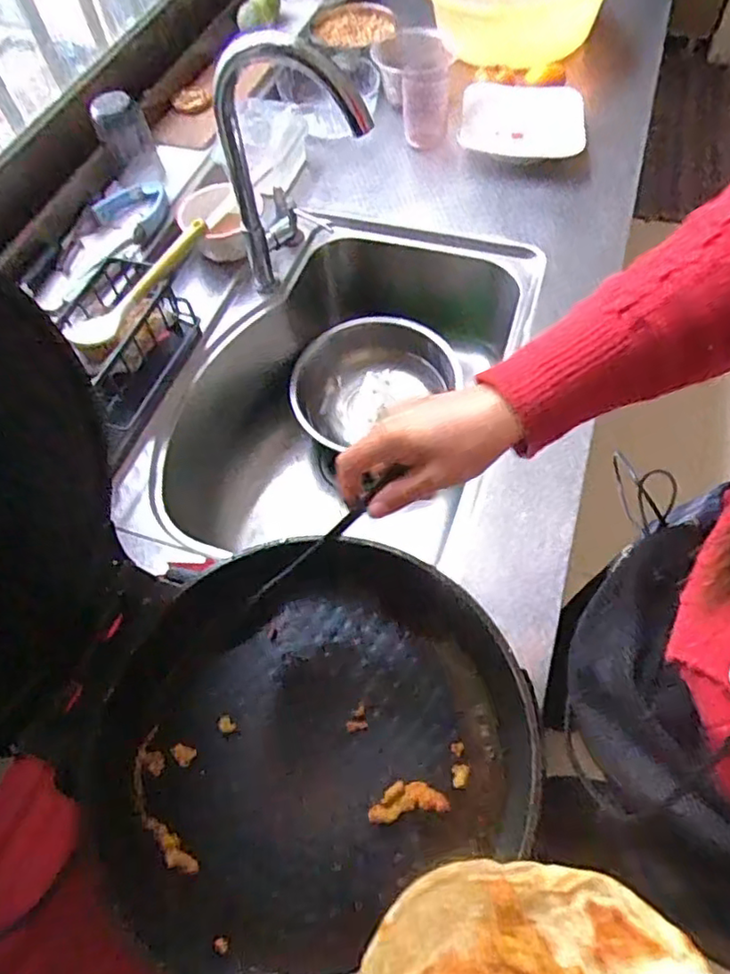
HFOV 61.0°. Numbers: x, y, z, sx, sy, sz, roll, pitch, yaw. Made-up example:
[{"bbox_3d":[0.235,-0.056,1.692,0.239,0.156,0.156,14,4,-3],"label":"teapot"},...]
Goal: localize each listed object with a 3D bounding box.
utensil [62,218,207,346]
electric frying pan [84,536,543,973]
[{"bbox_3d":[-0.252,-0.228,0.696,0.195,0.029,0.040,-45,66,-4],"label":"utensil"},{"bbox_3d":[-0.044,0.187,0.474,0.329,0.057,0.277,-30,63,-14],"label":"electric frying pan"}]

